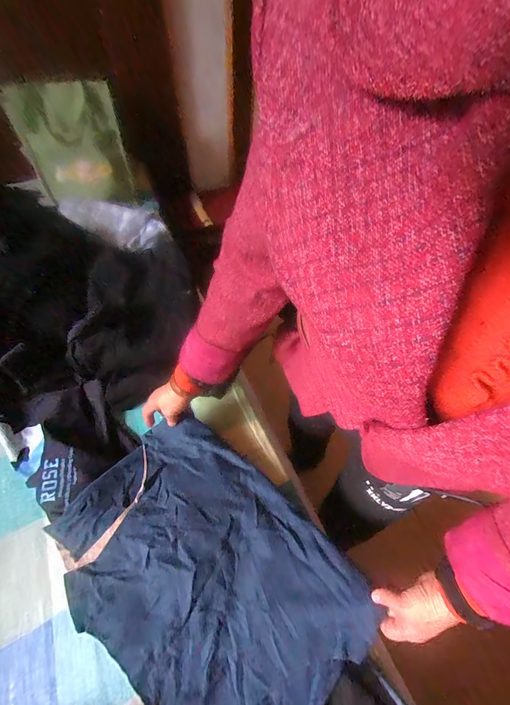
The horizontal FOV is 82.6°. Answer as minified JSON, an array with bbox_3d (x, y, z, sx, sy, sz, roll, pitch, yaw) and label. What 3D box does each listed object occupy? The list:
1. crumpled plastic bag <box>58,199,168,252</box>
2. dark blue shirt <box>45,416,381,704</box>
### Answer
[{"bbox_3d":[-0.436,-0.415,0.917,0.309,0.082,0.164,12,57,4],"label":"crumpled plastic bag"},{"bbox_3d":[-0.082,0.338,0.469,0.454,0.055,0.331,39,63,20],"label":"dark blue shirt"}]

